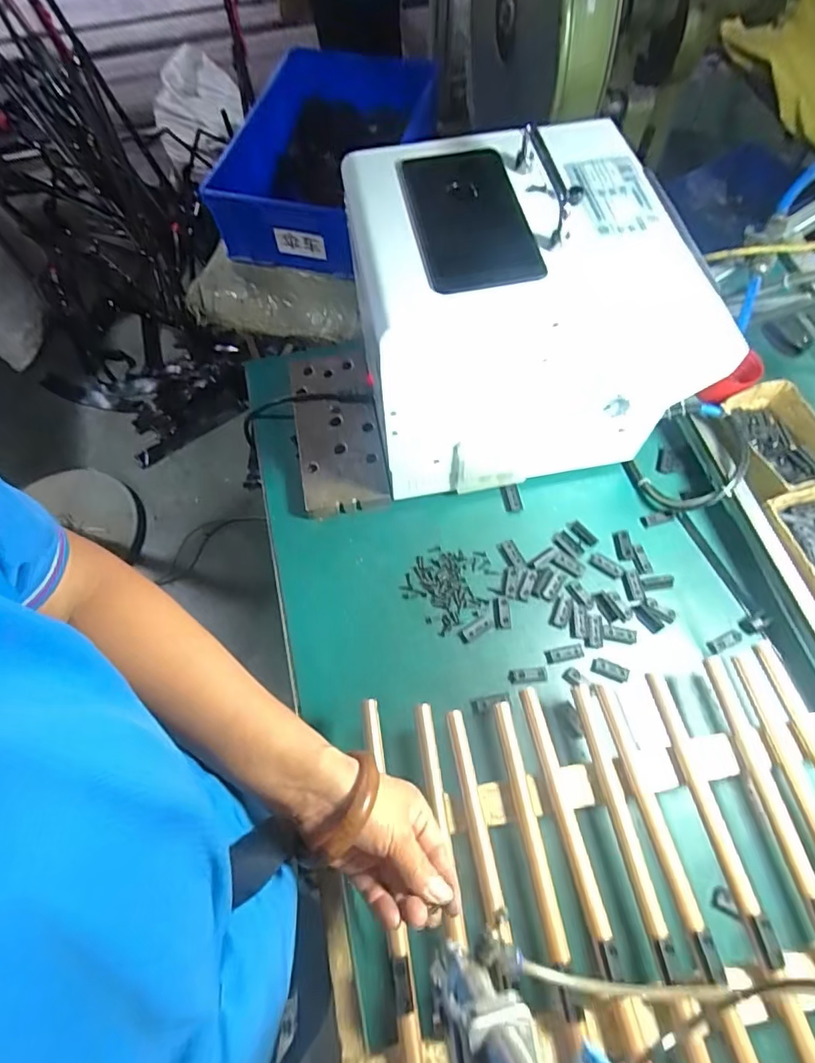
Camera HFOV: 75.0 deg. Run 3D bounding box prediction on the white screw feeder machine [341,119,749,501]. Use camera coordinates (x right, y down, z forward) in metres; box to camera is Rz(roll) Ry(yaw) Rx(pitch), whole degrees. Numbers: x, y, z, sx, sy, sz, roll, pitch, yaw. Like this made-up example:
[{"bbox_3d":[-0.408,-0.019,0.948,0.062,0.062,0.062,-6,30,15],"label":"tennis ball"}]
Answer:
[{"bbox_3d":[0.126,-0.204,0.559,0.325,0.301,0.204,-11,66,-3],"label":"white screw feeder machine"}]

